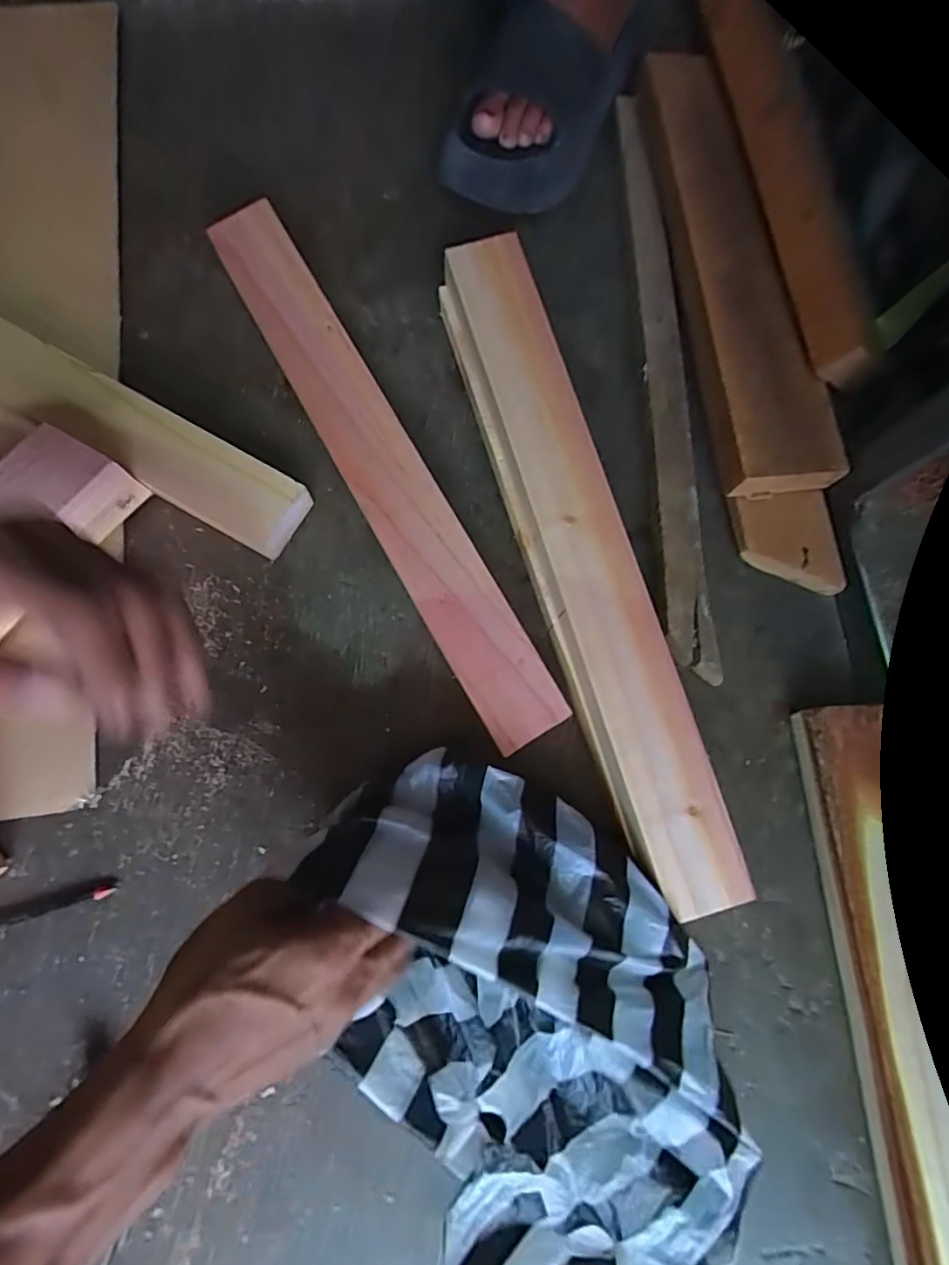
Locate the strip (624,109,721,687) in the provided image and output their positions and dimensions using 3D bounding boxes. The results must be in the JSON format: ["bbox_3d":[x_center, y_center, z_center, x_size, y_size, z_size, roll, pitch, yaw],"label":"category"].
[{"bbox_3d":[0.168,-0.233,0.454,0.047,0.030,0.558,0,78,-1],"label":"strip"}]

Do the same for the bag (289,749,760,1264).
[{"bbox_3d":[0.032,0.216,0.288,0.197,0.087,0.288,-14,80,-3],"label":"bag"}]

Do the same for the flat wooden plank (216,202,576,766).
[{"bbox_3d":[-0.075,-0.125,0.411,0.063,0.022,0.465,-31,83,12],"label":"flat wooden plank"}]

